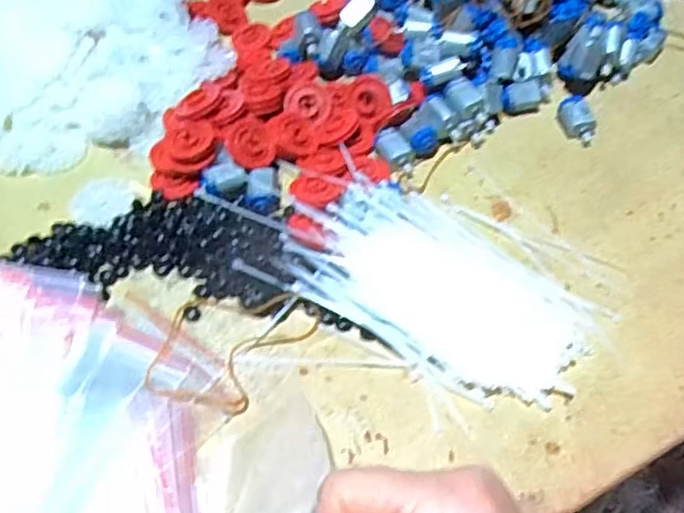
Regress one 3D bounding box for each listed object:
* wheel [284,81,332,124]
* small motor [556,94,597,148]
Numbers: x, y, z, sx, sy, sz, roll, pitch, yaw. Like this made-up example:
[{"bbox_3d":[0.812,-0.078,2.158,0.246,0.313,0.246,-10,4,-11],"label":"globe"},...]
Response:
[{"bbox_3d":[-0.023,-0.109,0.440,0.031,0.004,0.032,5,73,-16],"label":"wheel"},{"bbox_3d":[0.162,-0.094,0.434,0.018,0.015,0.035,-17,57,-12],"label":"small motor"}]

